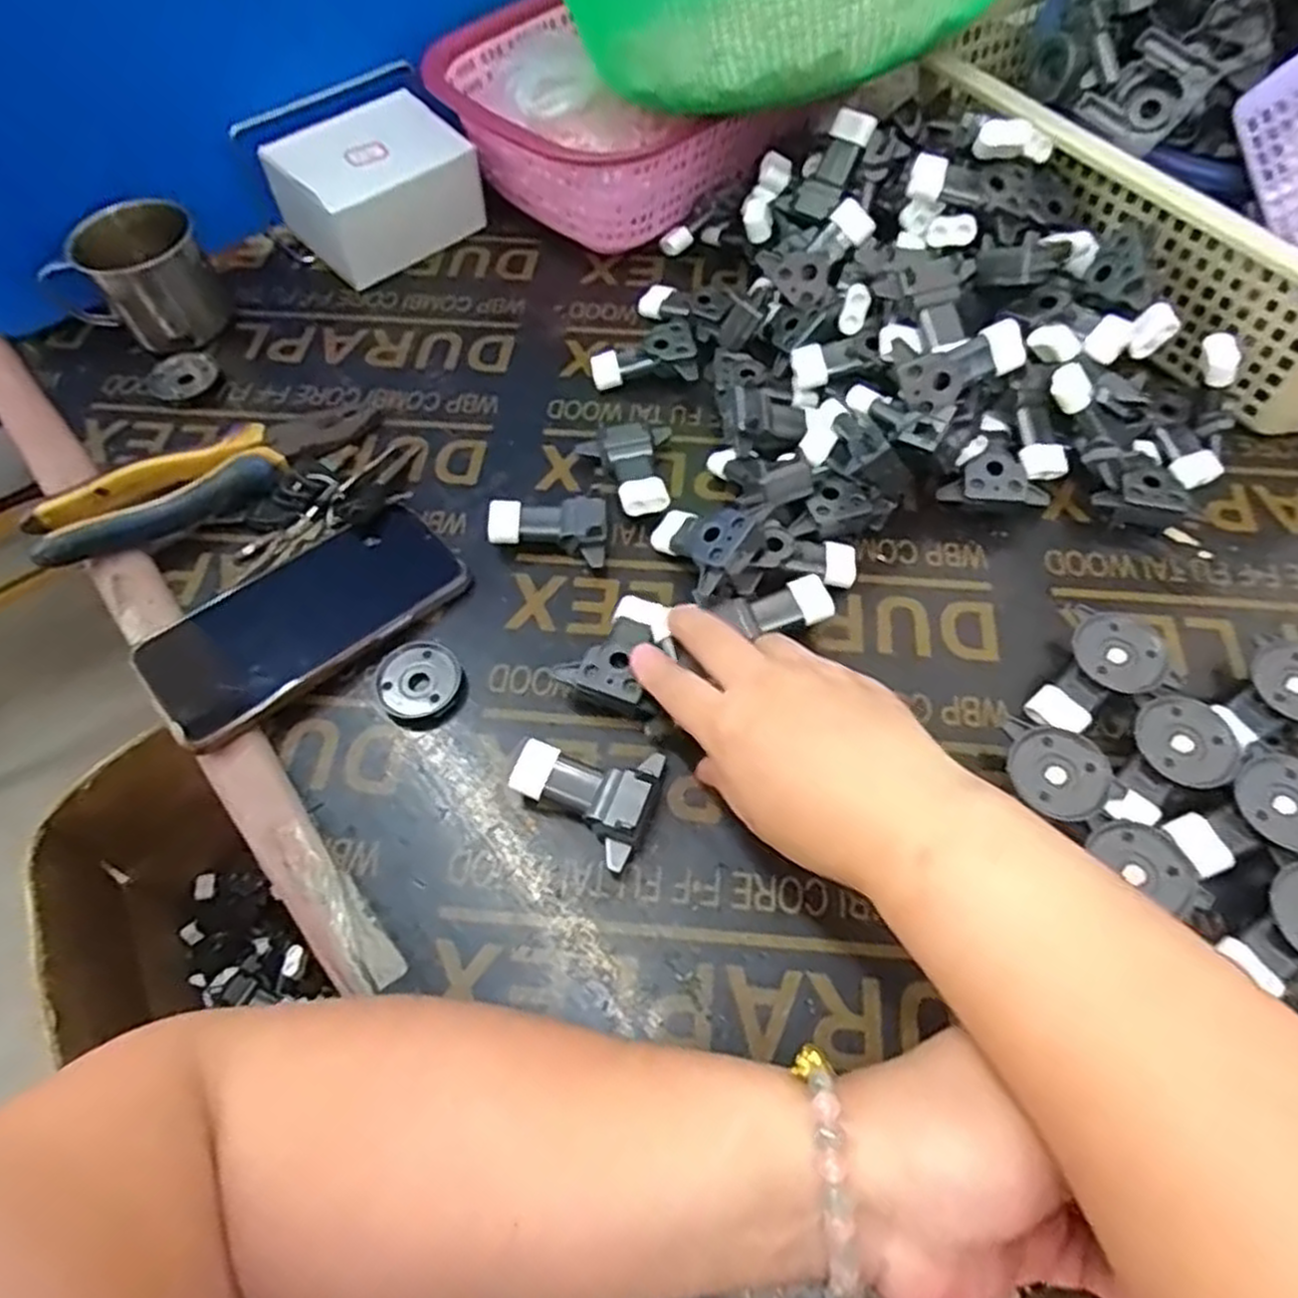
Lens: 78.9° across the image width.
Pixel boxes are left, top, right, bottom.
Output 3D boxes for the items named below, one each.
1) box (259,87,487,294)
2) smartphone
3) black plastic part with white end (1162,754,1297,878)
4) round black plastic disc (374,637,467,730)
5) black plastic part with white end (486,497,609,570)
[{"bbox_3d":[-0.197,-0.331,0.570,0.092,0.070,0.133,37,68,20],"label":"box"},{"bbox_3d":[-0.181,-0.016,0.419,0.161,0.019,0.074,-39,67,-19],"label":"smartphone"},{"bbox_3d":[0.269,0.076,0.354,0.064,0.030,0.043,-7,61,-2],"label":"black plastic part with white end"},{"bbox_3d":[-0.118,0.017,0.405,0.045,0.010,0.042,-1,61,1],"label":"round black plastic disc"},{"bbox_3d":[-0.055,-0.070,0.447,0.065,0.023,0.040,11,61,8],"label":"black plastic part with white end"}]

